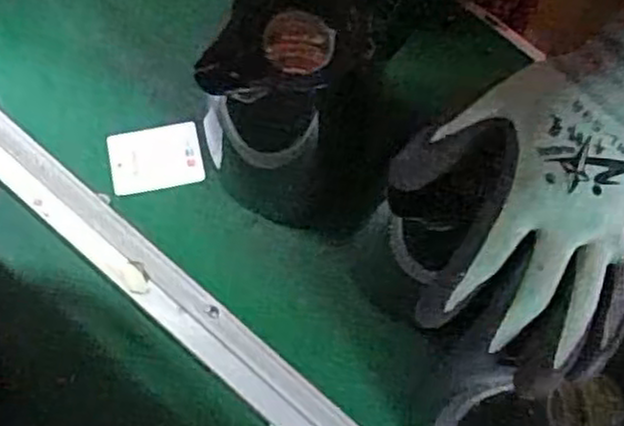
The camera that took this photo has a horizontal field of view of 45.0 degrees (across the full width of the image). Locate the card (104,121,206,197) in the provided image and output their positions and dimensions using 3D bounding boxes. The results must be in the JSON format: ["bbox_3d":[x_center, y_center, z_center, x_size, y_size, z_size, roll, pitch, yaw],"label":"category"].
[{"bbox_3d":[-0.120,-0.042,0.578,0.068,0.004,0.049,-10,80,-8],"label":"card"}]

